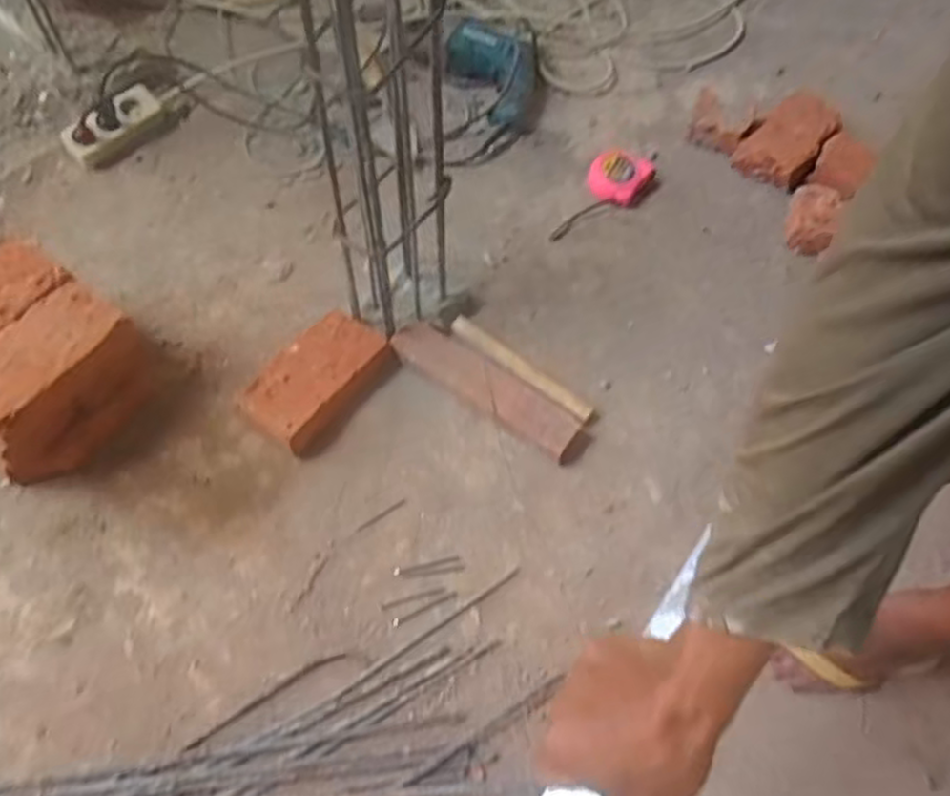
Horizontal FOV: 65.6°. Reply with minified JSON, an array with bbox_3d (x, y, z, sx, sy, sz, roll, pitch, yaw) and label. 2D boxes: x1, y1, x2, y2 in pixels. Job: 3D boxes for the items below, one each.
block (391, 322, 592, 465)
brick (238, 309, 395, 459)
[{"bbox_3d":[0.020,-0.014,0.972,0.283,0.036,0.068,33,63,17],"label":"block"},{"bbox_3d":[-0.207,-0.023,0.970,0.114,0.056,0.191,32,63,16],"label":"brick"}]

